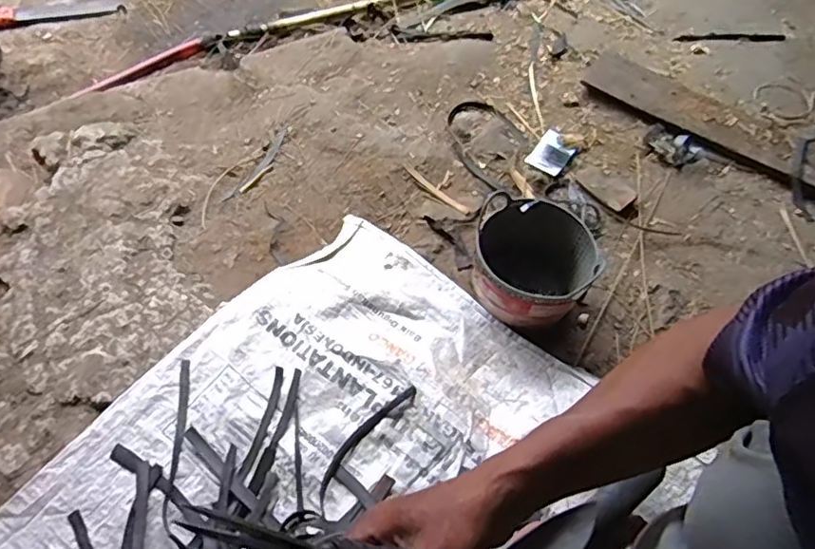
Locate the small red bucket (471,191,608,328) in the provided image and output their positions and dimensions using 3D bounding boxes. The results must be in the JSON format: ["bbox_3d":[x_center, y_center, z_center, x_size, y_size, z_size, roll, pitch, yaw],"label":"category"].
[{"bbox_3d":[0.164,-0.007,0.774,0.150,0.104,0.144,1,60,-2],"label":"small red bucket"}]

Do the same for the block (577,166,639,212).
[{"bbox_3d":[0.302,-0.135,0.900,0.049,0.008,0.091,-37,68,-21],"label":"block"}]

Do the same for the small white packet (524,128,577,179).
[{"bbox_3d":[0.235,-0.196,0.944,0.058,0.011,0.082,37,74,7],"label":"small white packet"}]

